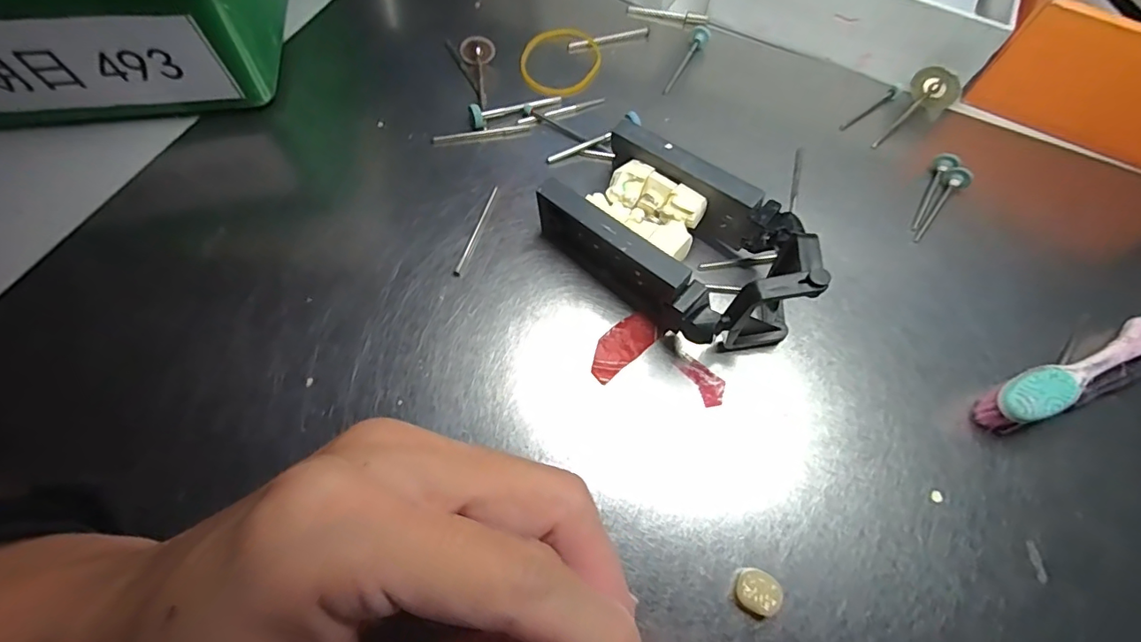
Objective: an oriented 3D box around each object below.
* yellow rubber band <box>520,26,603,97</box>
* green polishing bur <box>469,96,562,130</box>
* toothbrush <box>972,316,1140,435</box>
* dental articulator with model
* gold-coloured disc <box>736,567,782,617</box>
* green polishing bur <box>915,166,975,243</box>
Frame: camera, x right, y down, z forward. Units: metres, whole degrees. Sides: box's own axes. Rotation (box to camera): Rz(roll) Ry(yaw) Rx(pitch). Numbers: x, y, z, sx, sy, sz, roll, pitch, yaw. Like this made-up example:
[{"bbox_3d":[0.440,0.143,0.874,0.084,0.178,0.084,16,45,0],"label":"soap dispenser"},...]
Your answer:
[{"bbox_3d":[-0.005,-0.128,0.250,0.038,0.005,0.050,15,65,4],"label":"yellow rubber band"},{"bbox_3d":[-0.025,-0.097,0.229,0.044,0.011,0.007,-24,68,-13],"label":"green polishing bur"},{"bbox_3d":[0.221,0.000,0.186,0.177,0.018,0.015,-21,67,-12],"label":"toothbrush"},{"bbox_3d":[0.040,-0.028,0.187,0.095,0.034,0.056,38,69,14],"label":"dental articulator with model"},{"bbox_3d":[0.055,0.079,0.149,0.013,0.008,0.012,33,70,12],"label":"gold-coloured disc"},{"bbox_3d":[0.158,-0.048,0.218,0.010,0.007,0.041,34,82,12],"label":"green polishing bur"}]

